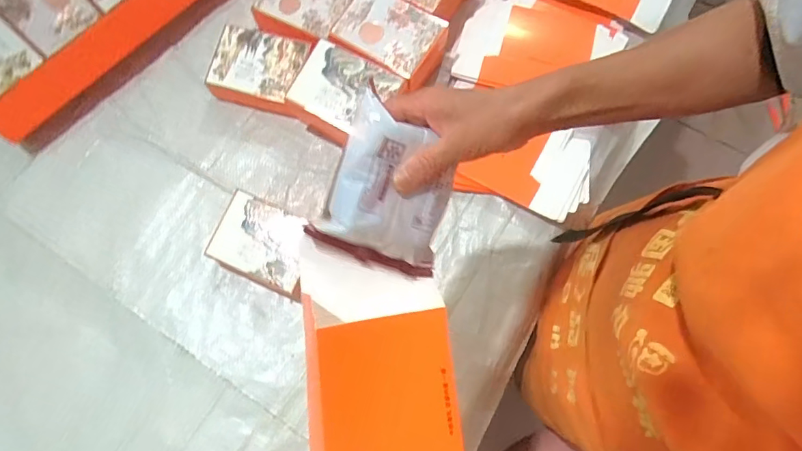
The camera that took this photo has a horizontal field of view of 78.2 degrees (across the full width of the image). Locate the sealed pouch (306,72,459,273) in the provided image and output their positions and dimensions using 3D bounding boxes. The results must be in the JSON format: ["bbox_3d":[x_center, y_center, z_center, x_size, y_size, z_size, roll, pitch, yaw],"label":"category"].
[{"bbox_3d":[-0.001,-0.021,0.356,0.100,0.021,0.110,22,101,-23],"label":"sealed pouch"}]

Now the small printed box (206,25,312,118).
[{"bbox_3d":[-0.204,-0.225,0.721,0.128,0.055,0.100,13,76,4],"label":"small printed box"}]

